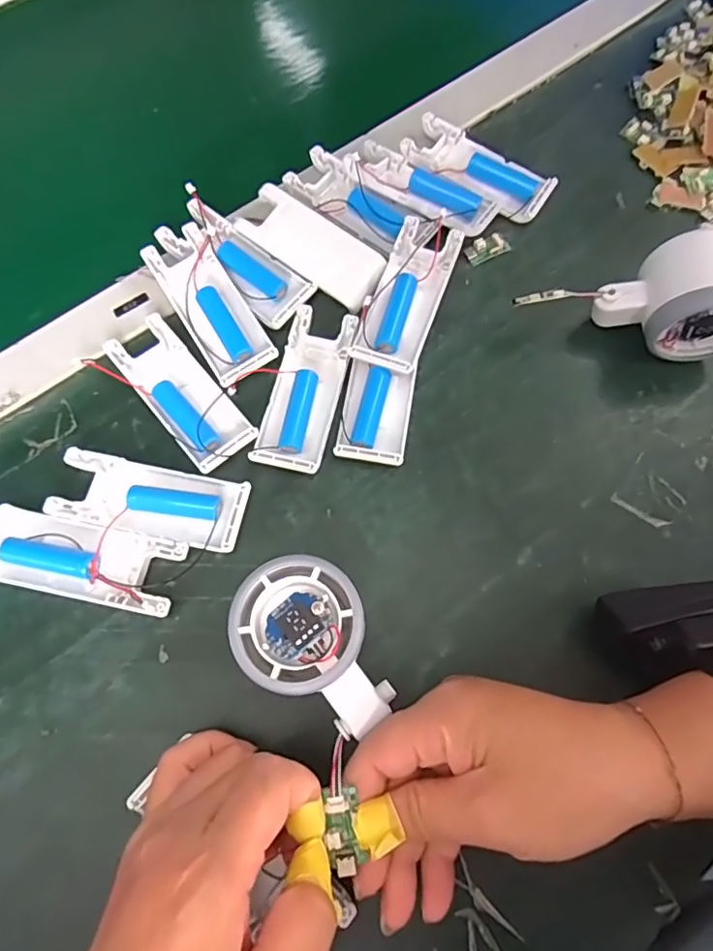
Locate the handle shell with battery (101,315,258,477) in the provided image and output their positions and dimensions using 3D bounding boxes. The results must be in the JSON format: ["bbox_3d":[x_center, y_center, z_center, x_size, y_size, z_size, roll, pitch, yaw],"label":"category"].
[{"bbox_3d":[-0.103,-0.050,0.322,0.040,0.016,0.102,-39,77,-13],"label":"handle shell with battery"}]

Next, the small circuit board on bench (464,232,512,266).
[{"bbox_3d":[0.088,-0.153,0.368,0.030,0.004,0.016,-27,75,-10],"label":"small circuit board on bench"}]

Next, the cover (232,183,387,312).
[{"bbox_3d":[-0.029,-0.148,0.350,0.100,0.010,0.040,39,75,11],"label":"cover"}]

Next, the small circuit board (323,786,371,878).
[{"bbox_3d":[-0.005,0.146,0.224,0.012,0.004,0.032,-8,77,-4],"label":"small circuit board"}]

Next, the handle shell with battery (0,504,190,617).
[{"bbox_3d":[-0.144,0.044,0.288,0.103,0.017,0.039,12,72,2],"label":"handle shell with battery"}]

